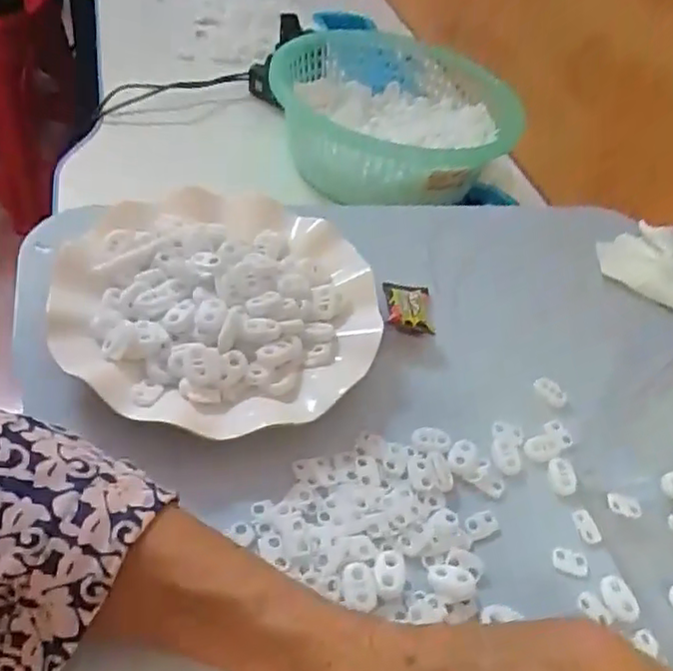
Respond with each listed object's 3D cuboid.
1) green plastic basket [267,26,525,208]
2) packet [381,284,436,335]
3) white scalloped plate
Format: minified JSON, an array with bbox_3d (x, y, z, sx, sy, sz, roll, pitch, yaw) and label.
[{"bbox_3d":[0.055,-0.210,0.607,0.186,0.079,0.209,-6,48,-17],"label":"green plastic basket"},{"bbox_3d":[0.047,-0.017,0.414,0.031,0.019,0.050,8,45,-4],"label":"packet"},{"bbox_3d":[-0.068,-0.016,0.381,0.180,0.043,0.186,4,46,-4],"label":"white scalloped plate"}]

